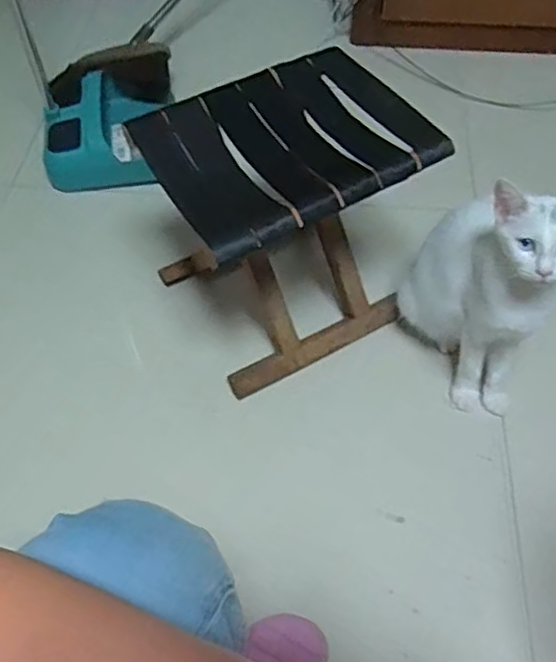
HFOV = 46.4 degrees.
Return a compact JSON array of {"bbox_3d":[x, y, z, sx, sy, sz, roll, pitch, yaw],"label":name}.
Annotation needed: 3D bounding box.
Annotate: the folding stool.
[{"bbox_3d":[0.024,-0.142,0.873,0.330,0.311,0.243,-26,58,-16],"label":"folding stool"}]

